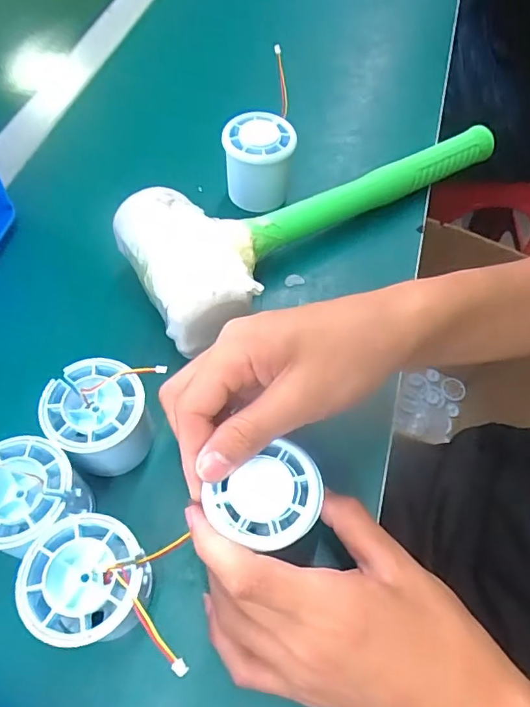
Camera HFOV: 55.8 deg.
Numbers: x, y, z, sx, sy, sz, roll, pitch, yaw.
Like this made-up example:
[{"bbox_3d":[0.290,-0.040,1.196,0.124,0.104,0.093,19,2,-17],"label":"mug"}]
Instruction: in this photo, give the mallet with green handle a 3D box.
[{"bbox_3d":[0.049,-0.123,0.394,0.338,0.057,0.113,-33,66,-19],"label":"mallet with green handle"}]

